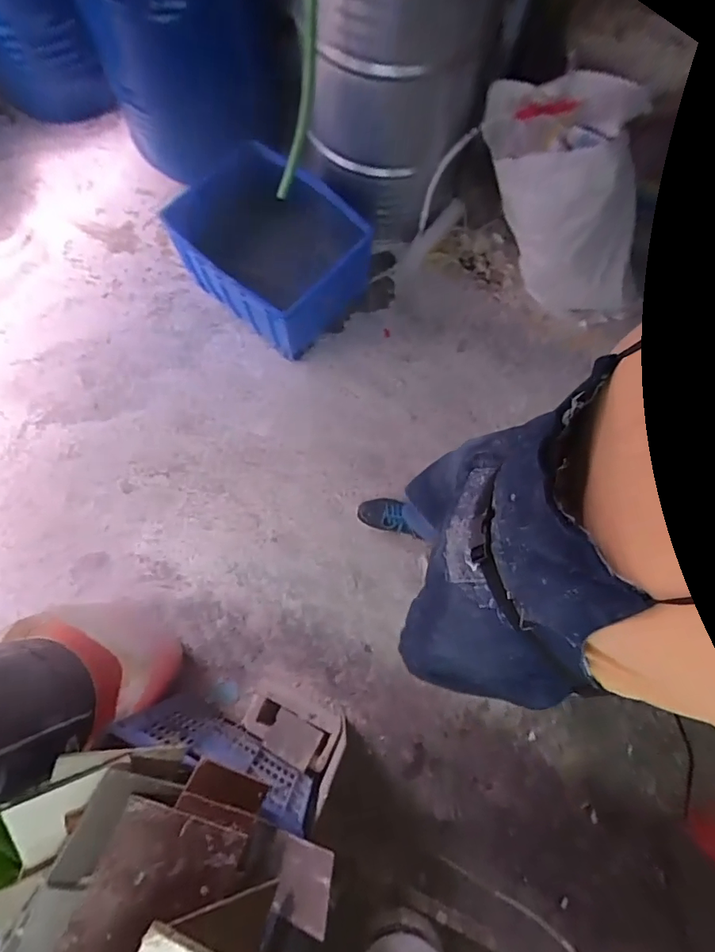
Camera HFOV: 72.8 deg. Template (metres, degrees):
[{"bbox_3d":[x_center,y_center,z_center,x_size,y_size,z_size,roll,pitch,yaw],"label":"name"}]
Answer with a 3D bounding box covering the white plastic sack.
[{"bbox_3d":[0.611,-0.744,1.397,0.366,0.722,0.319,23,72,45],"label":"white plastic sack"}]

